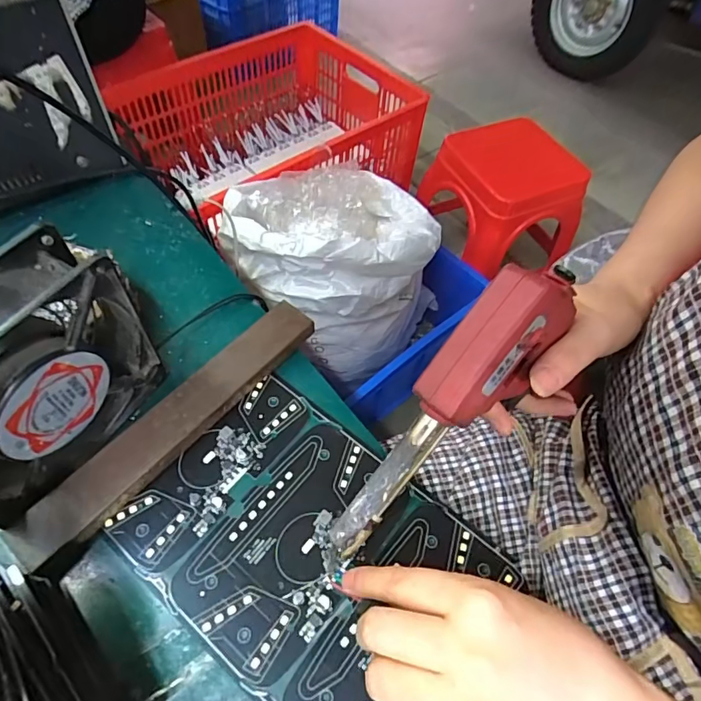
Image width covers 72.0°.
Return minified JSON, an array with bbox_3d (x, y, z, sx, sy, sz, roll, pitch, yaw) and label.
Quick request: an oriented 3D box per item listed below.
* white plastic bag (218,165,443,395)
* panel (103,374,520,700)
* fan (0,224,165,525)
[{"bbox_3d":[-0.032,-0.183,0.916,0.360,0.321,0.371,10,56,2],"label":"white plastic bag"},{"bbox_3d":[-0.019,0.111,0.266,0.194,0.004,0.132,36,62,18],"label":"panel"},{"bbox_3d":[-0.161,0.018,0.243,0.042,0.113,0.122,27,58,13],"label":"fan"}]

